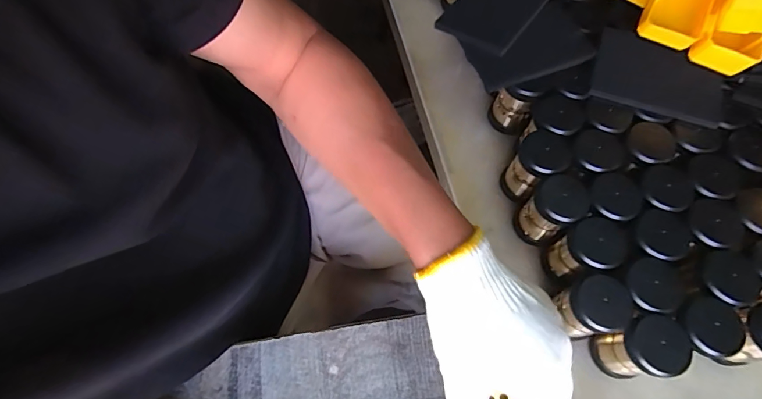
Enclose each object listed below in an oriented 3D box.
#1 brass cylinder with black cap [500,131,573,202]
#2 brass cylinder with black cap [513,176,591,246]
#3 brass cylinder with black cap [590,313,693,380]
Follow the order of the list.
[{"bbox_3d":[0.151,-0.030,0.421,0.045,0.078,0.044,0,67,-1],"label":"brass cylinder with black cap"},{"bbox_3d":[0.159,0.012,0.400,0.044,0.071,0.044,-39,73,-16],"label":"brass cylinder with black cap"},{"bbox_3d":[0.212,0.124,0.349,0.043,0.075,0.044,0,67,-1],"label":"brass cylinder with black cap"}]

